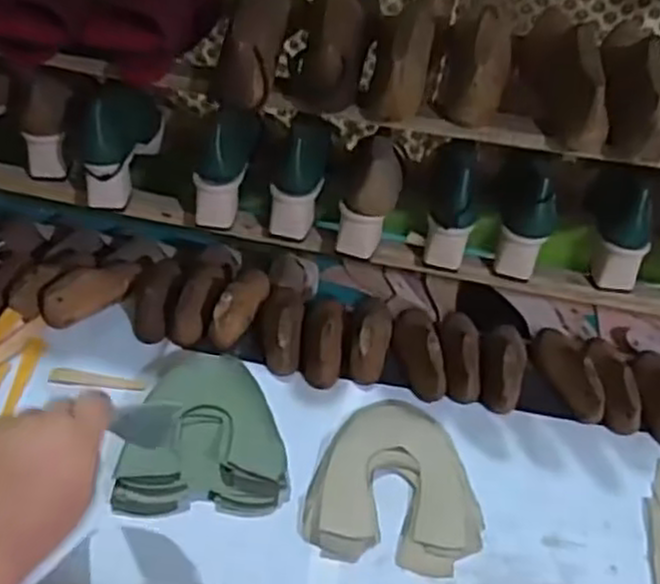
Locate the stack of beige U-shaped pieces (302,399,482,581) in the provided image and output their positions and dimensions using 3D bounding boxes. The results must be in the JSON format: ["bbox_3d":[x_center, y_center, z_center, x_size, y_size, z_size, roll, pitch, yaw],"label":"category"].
[{"bbox_3d":[0.072,0.194,0.796,0.171,0.014,0.194,8,45,3],"label":"stack of beige U-shaped pieces"}]

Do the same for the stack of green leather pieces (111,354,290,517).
[{"bbox_3d":[-0.133,0.146,0.809,0.167,0.033,0.183,0,45,-4],"label":"stack of green leather pieces"}]

